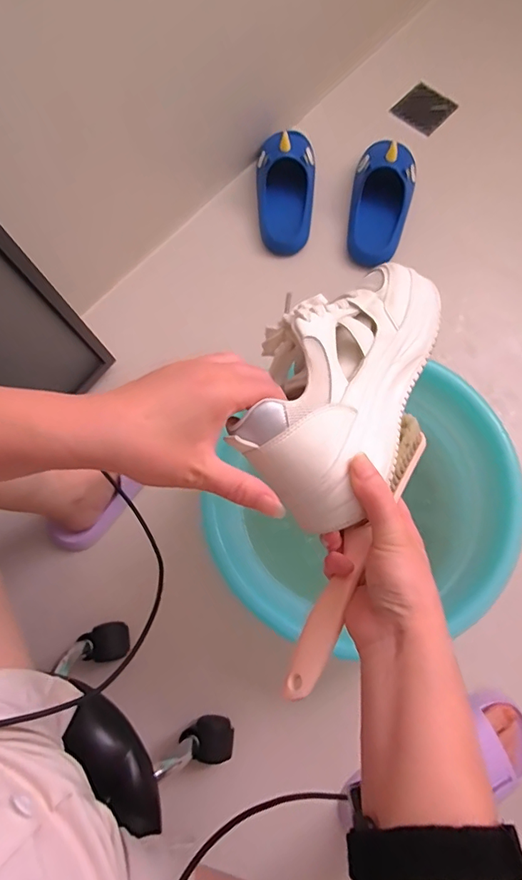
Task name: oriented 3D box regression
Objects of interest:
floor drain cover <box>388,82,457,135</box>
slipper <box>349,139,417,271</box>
[{"bbox_3d":[0.304,-0.617,0.871,0.089,0.007,0.089,43,80,12],"label":"floor drain cover"},{"bbox_3d":[0.198,-0.393,0.773,0.100,0.085,0.203,14,77,7],"label":"slipper"}]

